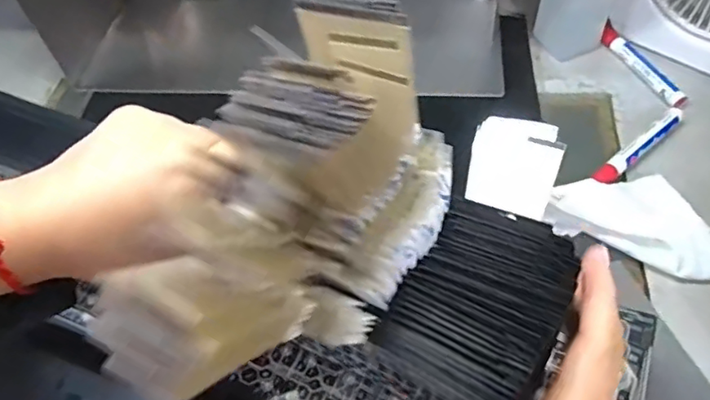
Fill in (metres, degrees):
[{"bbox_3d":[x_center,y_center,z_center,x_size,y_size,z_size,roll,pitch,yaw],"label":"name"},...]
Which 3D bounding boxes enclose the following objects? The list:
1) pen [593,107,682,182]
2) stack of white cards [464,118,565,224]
[{"bbox_3d":[0.255,-0.045,0.511,0.123,0.021,0.016,-36,58,-20],"label":"pen"},{"bbox_3d":[0.112,-0.025,0.404,0.065,0.006,0.066,19,88,35],"label":"stack of white cards"}]

